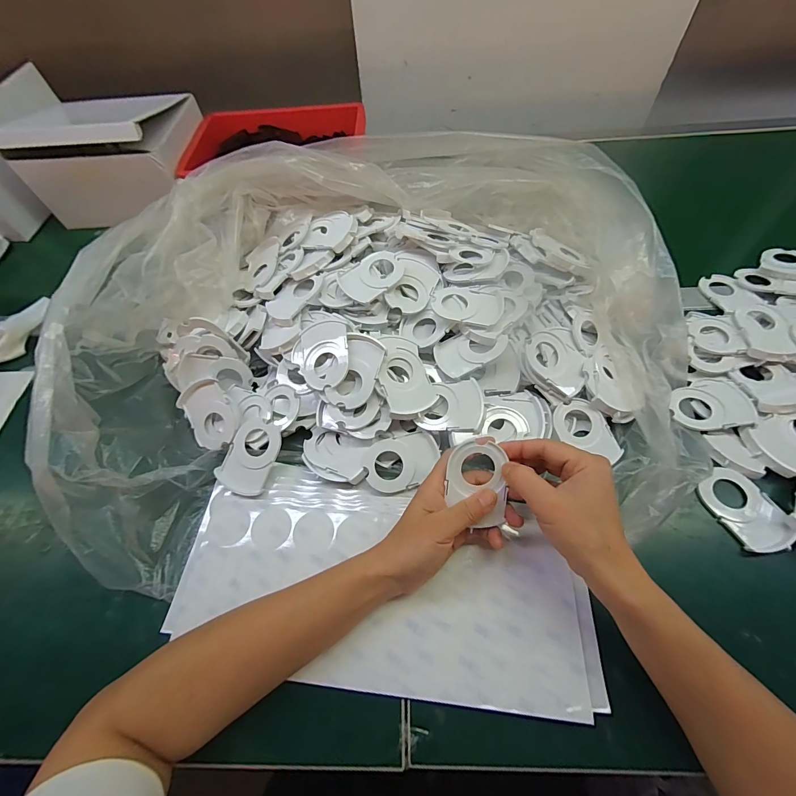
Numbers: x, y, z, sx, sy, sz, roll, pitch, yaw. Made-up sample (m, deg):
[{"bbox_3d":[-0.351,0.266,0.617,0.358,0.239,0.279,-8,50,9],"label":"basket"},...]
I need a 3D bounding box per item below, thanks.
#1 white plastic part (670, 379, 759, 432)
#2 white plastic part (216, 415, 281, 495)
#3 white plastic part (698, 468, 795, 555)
[{"bbox_3d":[0.336,0.006,0.400,0.075,0.016,0.062,-5,59,1],"label":"white plastic part"},{"bbox_3d":[-0.160,0.062,0.400,0.057,0.007,0.077,19,80,15],"label":"white plastic part"},{"bbox_3d":[0.334,0.107,0.354,0.053,0.011,0.078,-22,60,-9],"label":"white plastic part"}]

